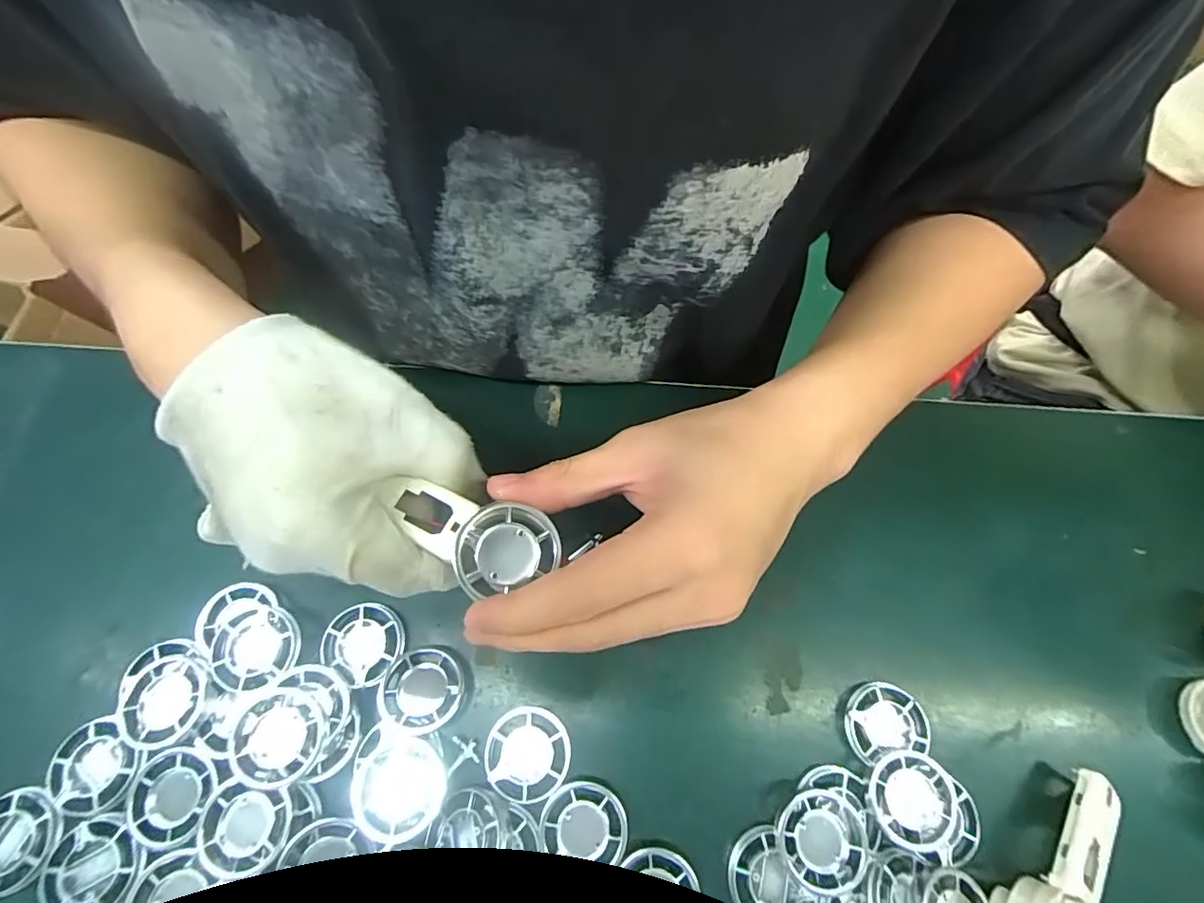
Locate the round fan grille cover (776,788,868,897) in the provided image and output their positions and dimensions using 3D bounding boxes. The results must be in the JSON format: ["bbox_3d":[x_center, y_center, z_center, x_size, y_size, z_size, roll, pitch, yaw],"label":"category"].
[{"bbox_3d":[0.096,0.171,0.238,0.038,0.011,0.037,1,70,-1],"label":"round fan grille cover"}]

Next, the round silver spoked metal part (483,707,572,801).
[{"bbox_3d":[-0.035,0.139,0.249,0.038,0.004,0.038,1,70,-1],"label":"round silver spoked metal part"}]

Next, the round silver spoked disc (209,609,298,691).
[{"bbox_3d":[-0.164,0.092,0.252,0.040,0.004,0.036,3,70,-1],"label":"round silver spoked disc"}]

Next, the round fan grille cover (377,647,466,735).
[{"bbox_3d":[-0.085,0.113,0.256,0.038,0.005,0.036,1,70,-1],"label":"round fan grille cover"}]

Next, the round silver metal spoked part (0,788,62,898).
[{"bbox_3d":[-0.258,0.171,0.235,0.041,0.006,0.038,1,68,-1],"label":"round silver metal spoked part"}]

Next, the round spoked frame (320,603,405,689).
[{"bbox_3d":[-0.118,0.094,0.262,0.039,0.011,0.038,1,70,-1],"label":"round spoked frame"}]

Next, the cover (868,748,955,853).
[{"bbox_3d":[0.140,0.157,0.245,0.037,0.007,0.038,1,70,-1],"label":"cover"}]

